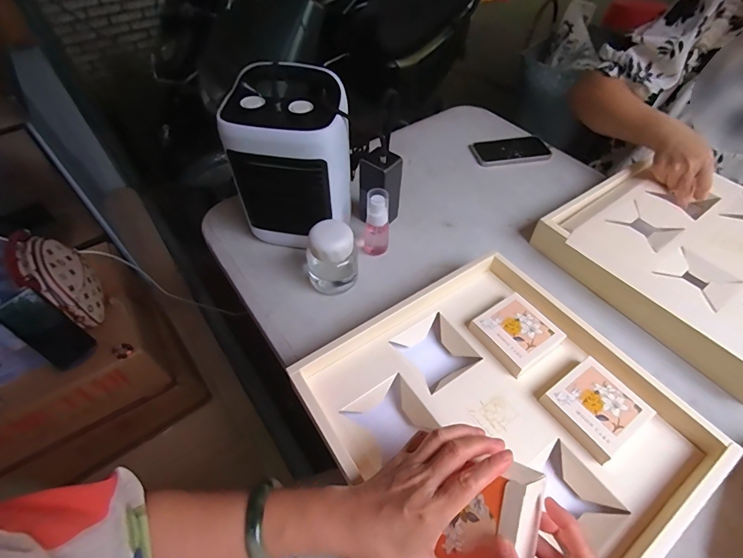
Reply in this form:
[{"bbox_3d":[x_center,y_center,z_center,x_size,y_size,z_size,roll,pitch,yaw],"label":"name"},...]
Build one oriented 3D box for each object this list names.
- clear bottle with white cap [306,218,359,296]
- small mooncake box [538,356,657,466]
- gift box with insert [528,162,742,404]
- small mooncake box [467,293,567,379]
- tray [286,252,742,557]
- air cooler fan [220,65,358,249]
[{"bbox_3d":[-0.056,-0.028,0.546,0.065,0.104,0.055,-34,58,-22],"label":"clear bottle with white cap"},{"bbox_3d":[0.253,0.142,0.418,0.083,0.027,0.082,-29,56,-19],"label":"small mooncake box"},{"bbox_3d":[0.514,-0.038,0.568,0.342,0.055,0.373,-31,56,-21],"label":"gift box with insert"},{"bbox_3d":[0.186,0.068,0.477,0.085,0.021,0.083,-27,57,-20],"label":"small mooncake box"},{"bbox_3d":[0.147,0.152,0.433,0.361,0.066,0.344,-29,56,-19],"label":"tray"},{"bbox_3d":[-0.112,-0.164,0.562,0.161,0.249,0.115,4,52,6],"label":"air cooler fan"}]

